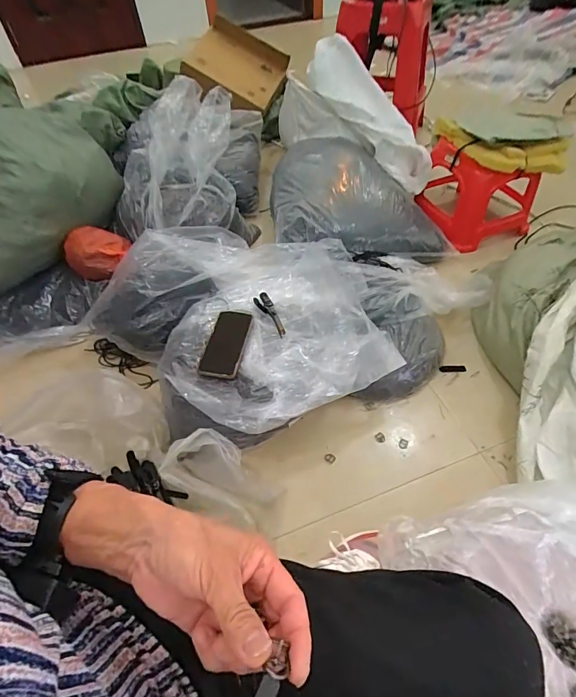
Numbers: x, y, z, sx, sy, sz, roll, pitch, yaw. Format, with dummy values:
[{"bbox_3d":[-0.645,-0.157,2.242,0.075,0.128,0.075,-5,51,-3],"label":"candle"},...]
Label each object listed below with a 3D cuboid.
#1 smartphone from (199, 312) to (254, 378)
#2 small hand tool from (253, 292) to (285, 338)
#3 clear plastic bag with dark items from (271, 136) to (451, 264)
[{"bbox_3d":[-0.124,-0.016,0.793,0.073,0.013,0.162,7,52,10],"label":"smartphone"},{"bbox_3d":[-0.036,-0.074,0.852,0.033,0.009,0.137,-22,53,-13],"label":"small hand tool"},{"bbox_3d":[0.200,-0.510,1.297,0.518,0.196,0.576,-8,51,-2],"label":"clear plastic bag with dark items"}]

